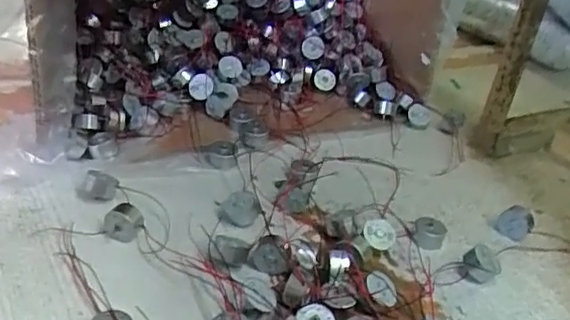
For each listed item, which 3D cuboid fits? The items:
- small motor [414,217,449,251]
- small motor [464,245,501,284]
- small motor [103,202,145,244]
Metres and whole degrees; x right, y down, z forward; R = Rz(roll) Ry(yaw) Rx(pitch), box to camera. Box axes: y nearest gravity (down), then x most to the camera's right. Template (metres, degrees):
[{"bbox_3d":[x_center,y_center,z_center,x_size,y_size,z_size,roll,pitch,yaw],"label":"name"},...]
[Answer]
[{"bbox_3d":[0.106,0.054,0.440,0.022,0.014,0.021,5,31,-3],"label":"small motor"},{"bbox_3d":[0.135,0.072,0.411,0.023,0.020,0.016,29,37,32],"label":"small motor"},{"bbox_3d":[-0.108,0.043,0.402,0.026,0.021,0.015,0,32,-11],"label":"small motor"}]

